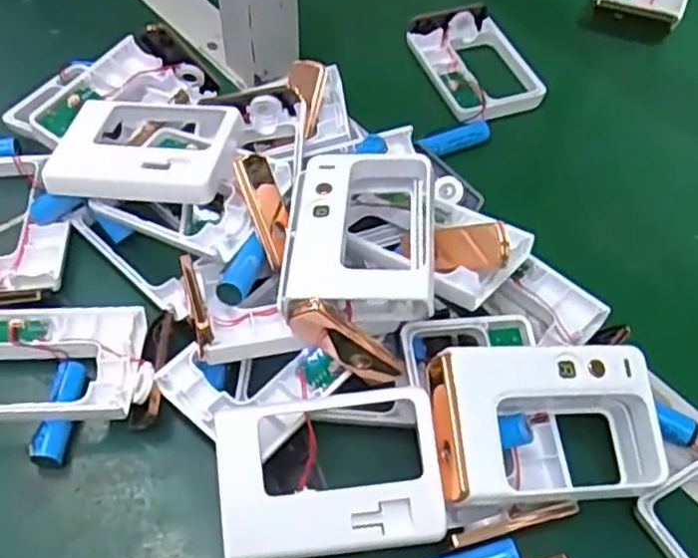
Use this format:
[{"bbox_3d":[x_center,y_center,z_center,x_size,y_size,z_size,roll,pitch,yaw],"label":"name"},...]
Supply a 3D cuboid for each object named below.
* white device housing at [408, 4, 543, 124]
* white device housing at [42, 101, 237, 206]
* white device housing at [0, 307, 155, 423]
[{"bbox_3d":[0.096,-0.153,0.530,0.077,0.025,0.106,-17,55,-14],"label":"white device housing"},{"bbox_3d":[-0.110,-0.070,0.398,0.098,0.019,0.067,6,53,10],"label":"white device housing"},{"bbox_3d":[-0.150,0.042,0.364,0.102,0.023,0.069,-4,53,-5],"label":"white device housing"}]

